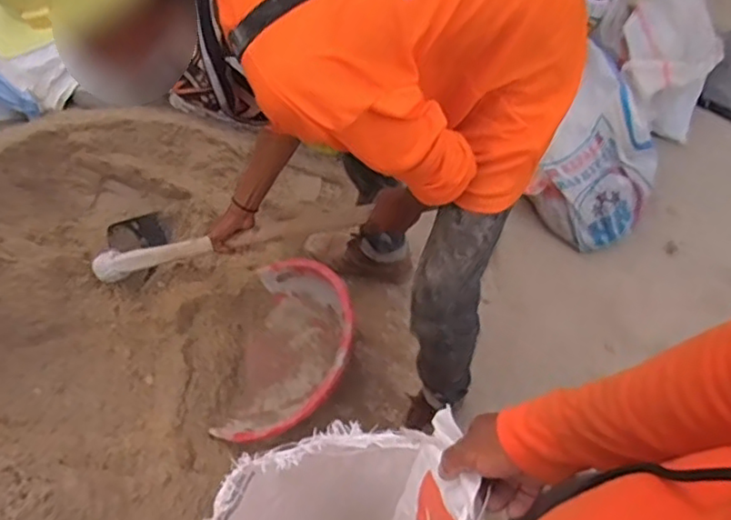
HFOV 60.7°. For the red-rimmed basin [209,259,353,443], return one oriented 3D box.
[{"bbox_3d":[-0.147,0.213,1.469,0.309,0.155,0.441,-15,52,33],"label":"red-rimmed basin"}]

